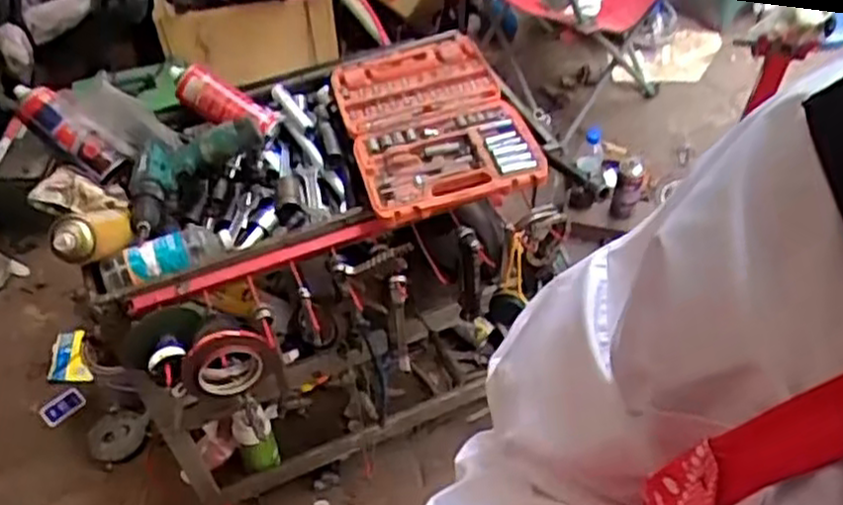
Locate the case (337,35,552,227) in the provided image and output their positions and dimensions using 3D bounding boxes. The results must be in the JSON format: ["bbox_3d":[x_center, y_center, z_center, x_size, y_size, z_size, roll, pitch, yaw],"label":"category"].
[{"bbox_3d":[0.013,-0.210,1.162,0.247,0.067,0.375,-12,51,-9],"label":"case"}]

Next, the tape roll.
[{"bbox_3d":[-0.244,0.142,0.983,0.109,0.127,0.023,-18,52,-14],"label":"tape roll"}]

